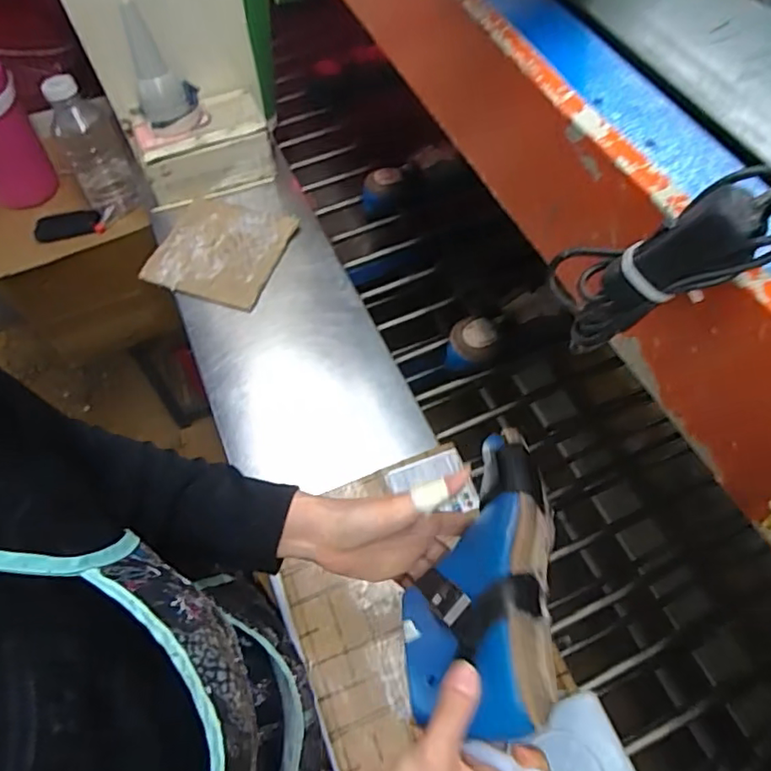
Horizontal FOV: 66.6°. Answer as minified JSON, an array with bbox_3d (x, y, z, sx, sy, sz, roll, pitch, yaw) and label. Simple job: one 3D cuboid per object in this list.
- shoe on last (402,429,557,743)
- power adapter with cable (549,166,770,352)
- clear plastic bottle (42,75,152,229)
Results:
[{"bbox_3d":[0.071,0.123,0.410,0.091,0.059,0.207,12,53,7],"label":"shoe on last"},{"bbox_3d":[0.111,-0.048,0.234,0.040,0.100,0.030,29,56,-20],"label":"power adapter with cable"},{"bbox_3d":[-0.482,-0.383,0.993,0.109,0.237,0.105,-31,63,-15],"label":"clear plastic bottle"}]

